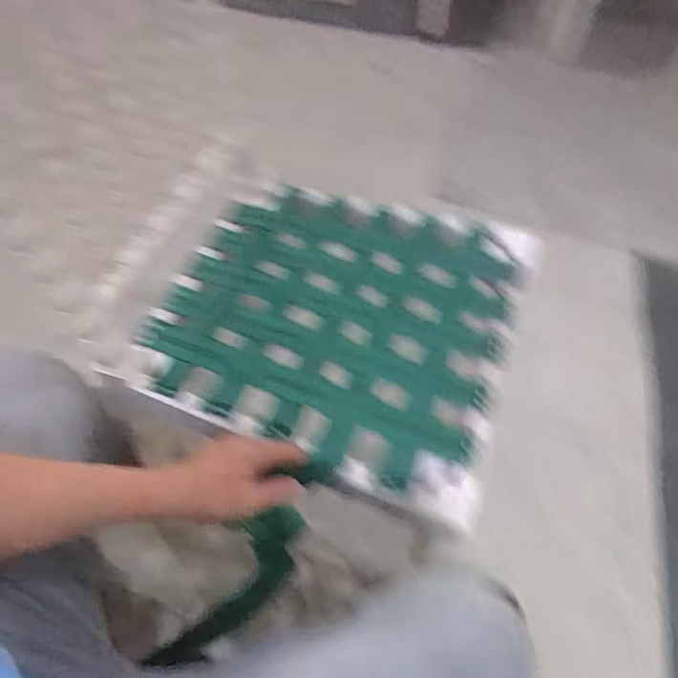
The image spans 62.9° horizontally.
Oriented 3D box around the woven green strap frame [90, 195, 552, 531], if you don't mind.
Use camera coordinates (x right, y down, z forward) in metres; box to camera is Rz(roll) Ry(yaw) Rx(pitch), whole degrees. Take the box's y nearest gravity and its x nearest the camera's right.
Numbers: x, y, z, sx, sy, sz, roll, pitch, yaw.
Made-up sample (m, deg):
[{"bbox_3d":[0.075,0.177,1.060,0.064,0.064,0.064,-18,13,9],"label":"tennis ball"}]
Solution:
[{"bbox_3d":[0.000,-0.041,0.747,0.449,0.027,0.443,18,56,10],"label":"woven green strap frame"}]

